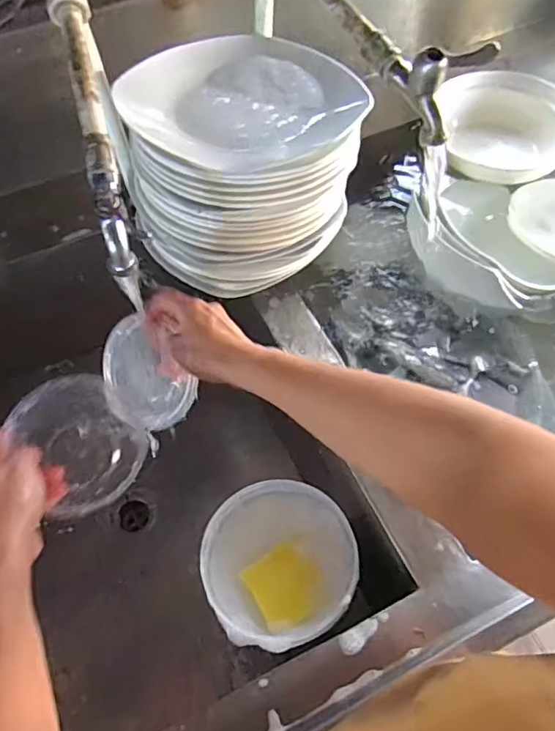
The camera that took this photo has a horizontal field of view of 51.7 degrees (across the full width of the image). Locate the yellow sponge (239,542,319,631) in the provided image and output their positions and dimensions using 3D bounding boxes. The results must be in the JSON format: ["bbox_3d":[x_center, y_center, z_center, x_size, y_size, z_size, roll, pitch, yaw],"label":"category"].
[{"bbox_3d":[0.007,0.236,0.615,0.070,0.012,0.073,-33,64,-17],"label":"yellow sponge"}]

